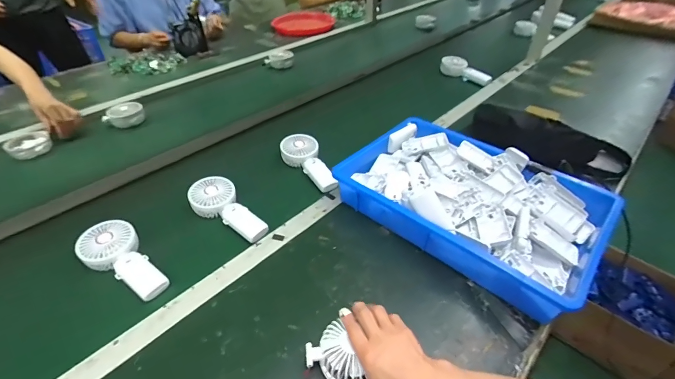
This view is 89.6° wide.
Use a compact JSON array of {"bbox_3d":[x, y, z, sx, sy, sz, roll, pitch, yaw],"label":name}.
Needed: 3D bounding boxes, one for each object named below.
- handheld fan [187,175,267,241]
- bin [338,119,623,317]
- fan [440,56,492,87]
[{"bbox_3d":[-0.216,0.044,0.682,0.185,0.043,0.085,35,51,18],"label":"handheld fan"},{"bbox_3d":[0.243,0.016,0.641,0.433,0.086,0.291,30,49,31],"label":"bin"},{"bbox_3d":[0.461,-0.435,1.220,0.070,0.052,0.193,-30,48,-30],"label":"fan"}]

